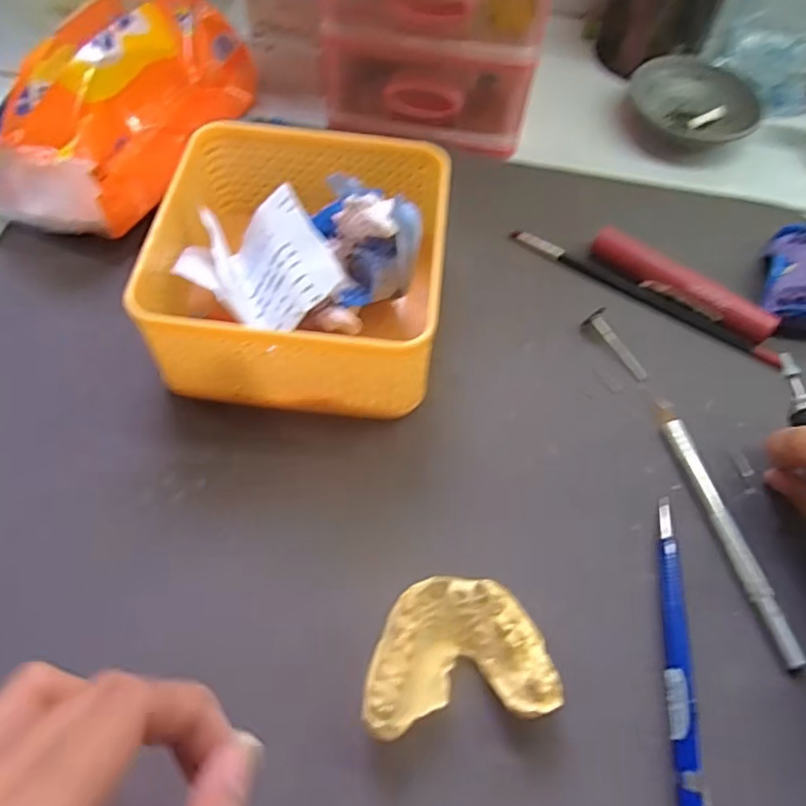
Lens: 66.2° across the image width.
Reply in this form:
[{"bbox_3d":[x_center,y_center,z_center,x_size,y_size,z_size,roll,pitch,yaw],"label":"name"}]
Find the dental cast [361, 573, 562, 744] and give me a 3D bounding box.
[{"bbox_3d":[0.020,0.098,0.243,0.069,0.033,0.051,-4,59,-8],"label":"dental cast"}]

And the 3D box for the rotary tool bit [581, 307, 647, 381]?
[{"bbox_3d":[0.114,-0.031,0.329,0.013,0.010,0.044,-25,63,-19],"label":"rotary tool bit"}]

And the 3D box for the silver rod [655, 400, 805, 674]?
[{"bbox_3d":[0.145,0.055,0.282,0.009,0.011,0.125,-10,60,-12],"label":"silver rod"}]

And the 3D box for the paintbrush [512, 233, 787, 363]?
[{"bbox_3d":[0.135,-0.065,0.350,0.160,0.004,0.012,31,60,14],"label":"paintbrush"}]

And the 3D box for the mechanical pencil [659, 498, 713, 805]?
[{"bbox_3d":[0.111,0.106,0.251,0.013,0.012,0.138,7,58,-1],"label":"mechanical pencil"}]

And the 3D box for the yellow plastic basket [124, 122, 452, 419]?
[{"bbox_3d":[-0.048,-0.069,0.309,0.136,0.063,0.139,4,61,-2],"label":"yellow plastic basket"}]

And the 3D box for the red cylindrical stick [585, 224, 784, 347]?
[{"bbox_3d":[0.155,-0.066,0.345,0.105,0.016,0.011,35,61,16],"label":"red cylindrical stick"}]

